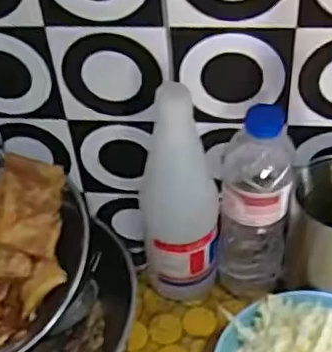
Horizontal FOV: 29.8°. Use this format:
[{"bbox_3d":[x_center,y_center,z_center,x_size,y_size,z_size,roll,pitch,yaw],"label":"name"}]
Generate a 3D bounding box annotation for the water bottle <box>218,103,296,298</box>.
[{"bbox_3d":[0.081,0.028,0.568,0.061,0.215,0.054,3,47,8],"label":"water bottle"}]

